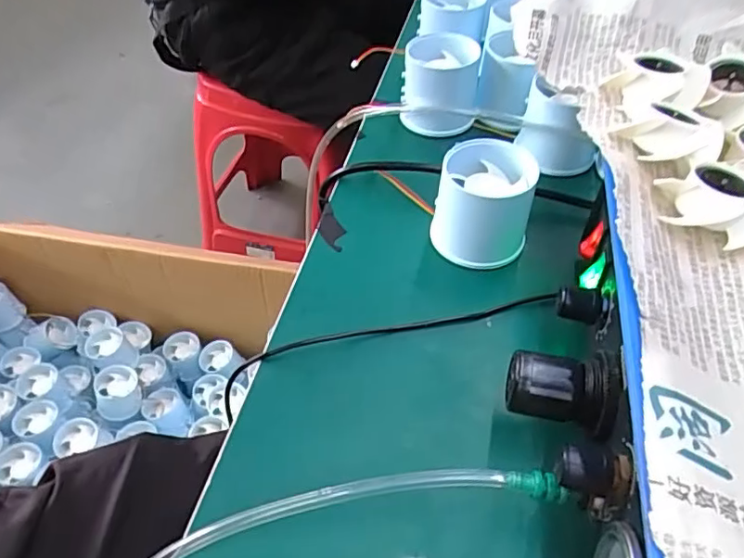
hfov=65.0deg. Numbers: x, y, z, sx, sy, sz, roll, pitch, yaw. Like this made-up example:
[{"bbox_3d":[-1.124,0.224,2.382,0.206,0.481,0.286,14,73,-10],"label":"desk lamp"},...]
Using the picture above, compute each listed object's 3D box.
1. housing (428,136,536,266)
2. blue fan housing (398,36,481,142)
[{"bbox_3d":[0.063,-0.044,0.336,0.053,0.054,0.053,-2,46,2],"label":"housing"},{"bbox_3d":[0.049,-0.140,0.427,0.055,0.048,0.064,9,48,10],"label":"blue fan housing"}]

